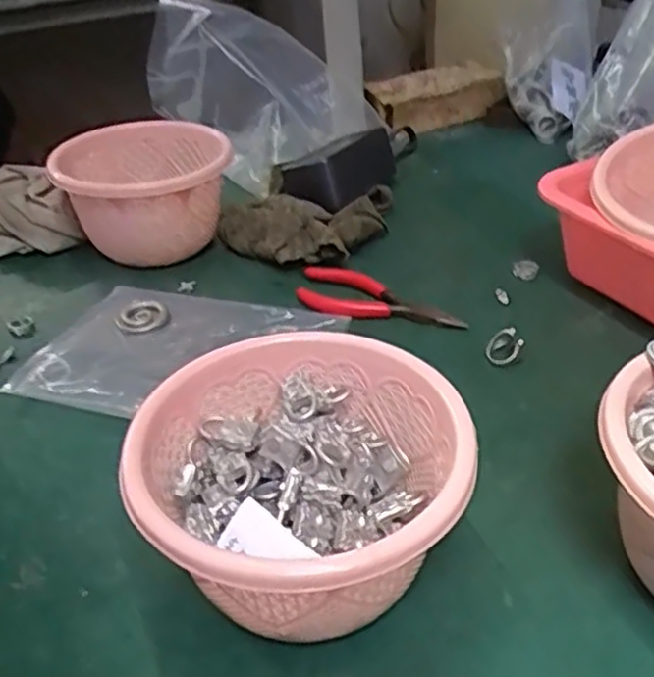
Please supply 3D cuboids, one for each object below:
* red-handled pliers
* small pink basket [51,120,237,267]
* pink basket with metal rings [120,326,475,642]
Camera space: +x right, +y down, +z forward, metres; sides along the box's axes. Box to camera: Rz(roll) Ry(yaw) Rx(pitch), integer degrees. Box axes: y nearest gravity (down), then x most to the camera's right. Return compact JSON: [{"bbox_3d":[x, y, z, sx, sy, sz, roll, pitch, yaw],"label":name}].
[{"bbox_3d":[0.037,-0.031,0.546,0.134,0.014,0.044,19,42,29],"label":"red-handled pliers"},{"bbox_3d":[-0.152,-0.120,0.620,0.137,0.105,0.146,-20,38,-20],"label":"small pink basket"},{"bbox_3d":[-0.007,0.073,0.331,0.138,0.083,0.143,-3,36,2],"label":"pink basket with metal rings"}]

